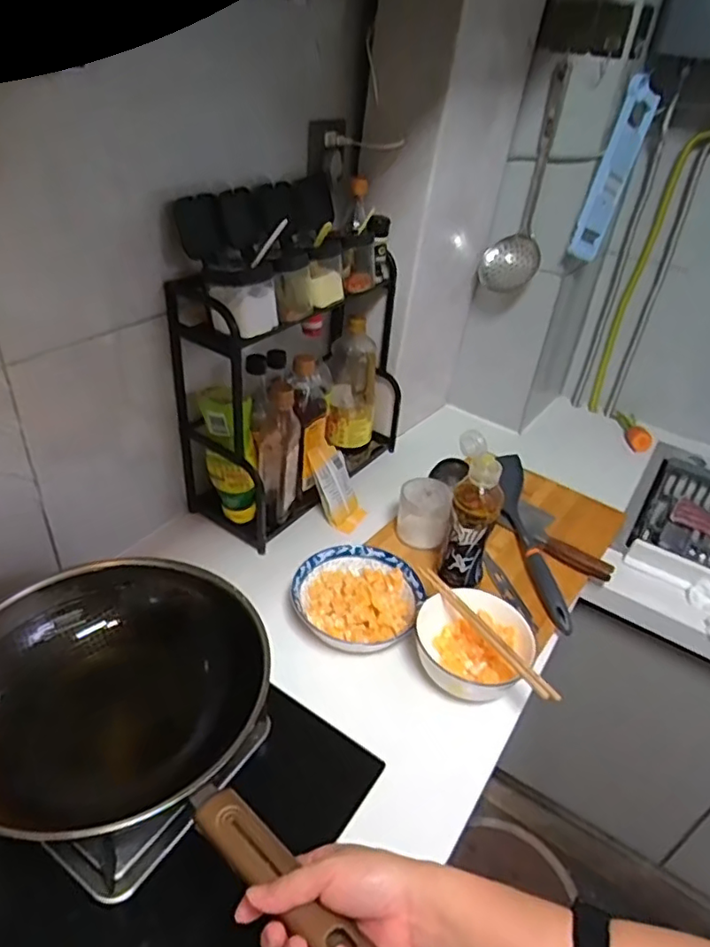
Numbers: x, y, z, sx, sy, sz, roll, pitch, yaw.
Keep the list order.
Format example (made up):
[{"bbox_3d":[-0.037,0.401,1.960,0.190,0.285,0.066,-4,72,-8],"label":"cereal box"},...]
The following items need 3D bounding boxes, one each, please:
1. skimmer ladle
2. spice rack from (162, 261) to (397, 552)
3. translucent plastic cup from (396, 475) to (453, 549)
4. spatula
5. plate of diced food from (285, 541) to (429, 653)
[{"bbox_3d":[0.296,-0.494,1.036,0.103,0.342,0.030,18,37,16],"label":"skimmer ladle"},{"bbox_3d":[-0.078,-0.146,0.982,0.186,0.386,0.394,27,41,27],"label":"spice rack"},{"bbox_3d":[0.109,0.062,0.952,0.076,0.092,0.078,4,36,-3],"label":"translucent plastic cup"},{"bbox_3d":[0.279,0.093,0.958,0.038,0.071,0.330,2,36,-5],"label":"spatula"},{"bbox_3d":[0.003,0.168,0.832,0.171,0.029,0.167,4,36,-3],"label":"plate of diced food"}]

